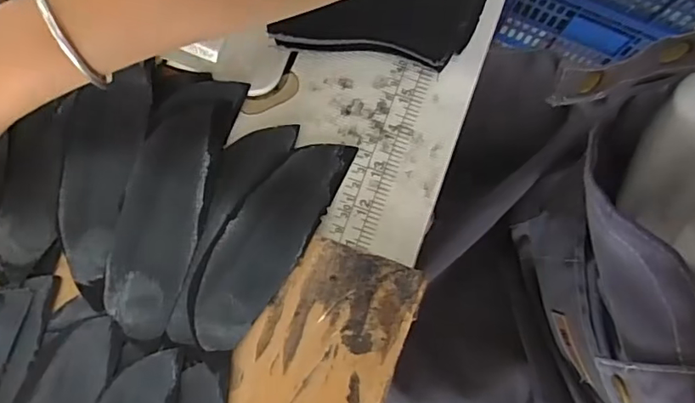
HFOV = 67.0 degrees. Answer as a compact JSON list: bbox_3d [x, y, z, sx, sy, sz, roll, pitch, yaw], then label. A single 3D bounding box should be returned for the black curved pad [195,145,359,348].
[{"bbox_3d":[-0.047,0.020,0.309,0.044,0.006,0.136,27,81,4],"label":"black curved pad"}]

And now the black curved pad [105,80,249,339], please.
[{"bbox_3d":[-0.105,-0.002,0.308,0.046,0.009,0.155,17,80,3],"label":"black curved pad"}]

